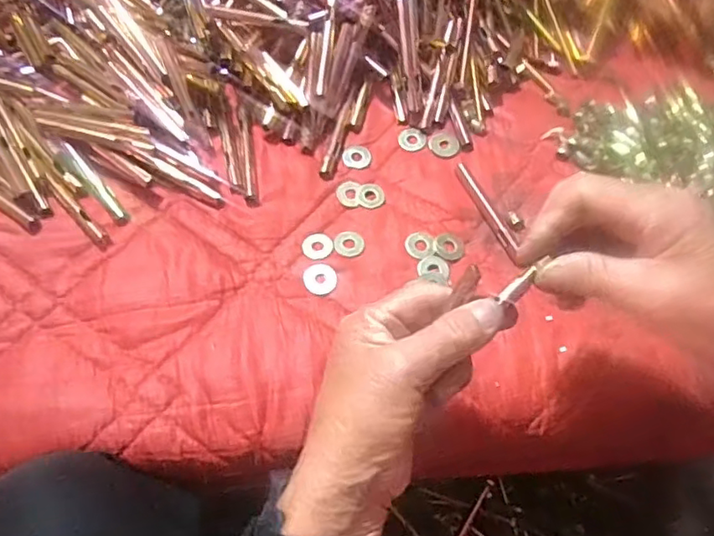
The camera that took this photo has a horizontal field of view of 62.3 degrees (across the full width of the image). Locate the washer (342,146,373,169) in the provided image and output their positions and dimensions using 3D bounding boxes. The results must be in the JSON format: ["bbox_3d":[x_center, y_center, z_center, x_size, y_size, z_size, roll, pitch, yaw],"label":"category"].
[{"bbox_3d":[0.000,-0.089,0.471,0.023,0.004,0.022,1,64,-2],"label":"washer"}]

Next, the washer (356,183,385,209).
[{"bbox_3d":[0.010,-0.055,0.443,0.021,0.004,0.022,1,64,-2],"label":"washer"}]

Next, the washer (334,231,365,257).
[{"bbox_3d":[-0.005,-0.018,0.426,0.021,0.004,0.020,1,64,-2],"label":"washer"}]

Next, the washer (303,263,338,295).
[{"bbox_3d":[-0.026,0.007,0.410,0.023,0.004,0.024,1,64,-2],"label":"washer"}]

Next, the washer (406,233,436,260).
[{"bbox_3d":[0.046,-0.016,0.424,0.021,0.004,0.020,1,64,-2],"label":"washer"}]

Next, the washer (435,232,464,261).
[{"bbox_3d":[0.067,-0.016,0.425,0.021,0.004,0.023,1,64,-2],"label":"washer"}]

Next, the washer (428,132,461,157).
[{"bbox_3d":[0.070,-0.098,0.468,0.024,0.004,0.022,1,64,-2],"label":"washer"}]

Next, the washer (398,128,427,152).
[{"bbox_3d":[0.045,-0.104,0.478,0.023,0.004,0.021,1,64,-2],"label":"washer"}]

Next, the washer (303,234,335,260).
[{"bbox_3d":[-0.028,-0.016,0.425,0.022,0.004,0.020,-13,65,-9],"label":"washer"}]

